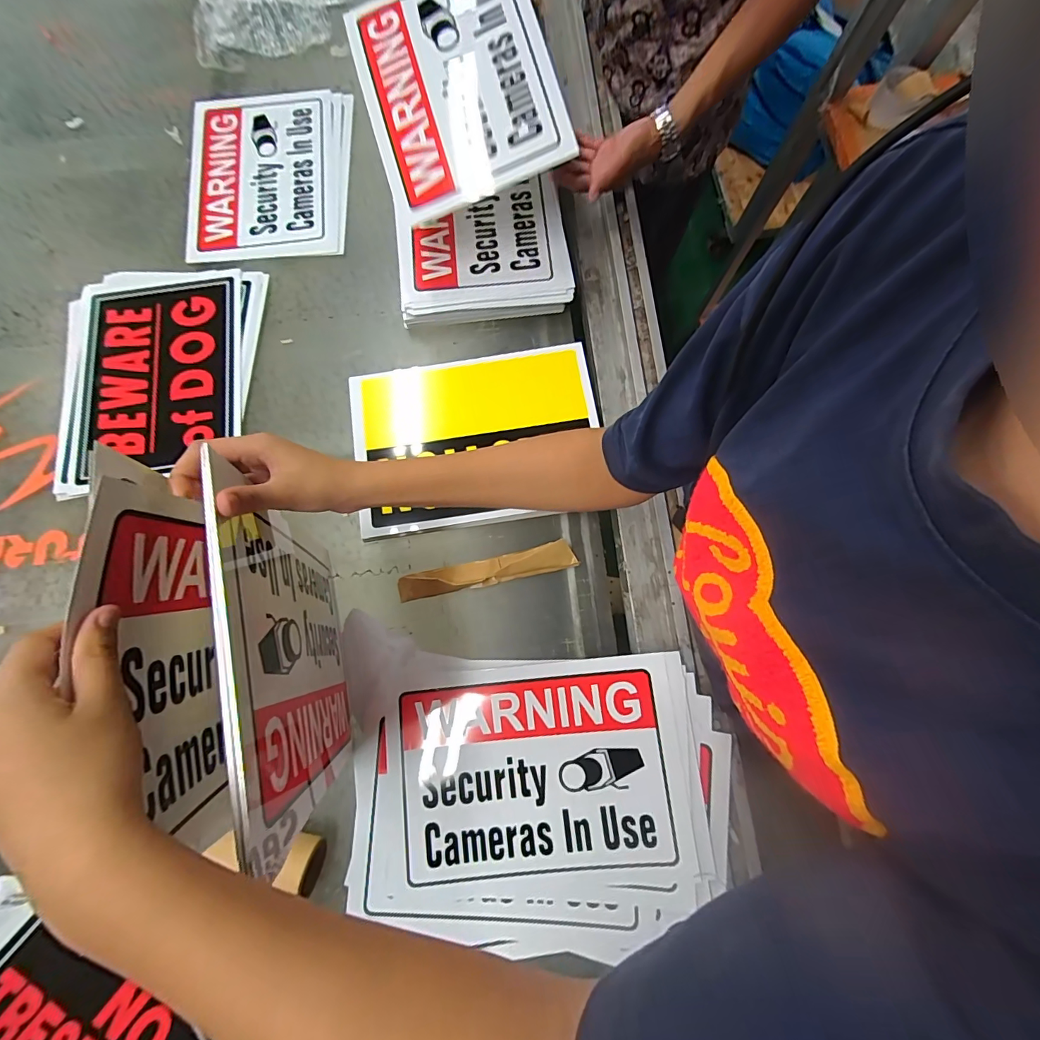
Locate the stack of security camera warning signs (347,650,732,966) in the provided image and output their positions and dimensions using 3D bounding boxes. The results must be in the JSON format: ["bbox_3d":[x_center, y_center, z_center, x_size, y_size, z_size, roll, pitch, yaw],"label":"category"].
[{"bbox_3d":[0.025,0.322,0.528,0.417,0.020,0.317,4,81,6],"label":"stack of security camera warning signs"}]

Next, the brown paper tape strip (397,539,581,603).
[{"bbox_3d":[-0.044,0.069,0.601,0.241,0.027,0.037,-12,77,-2],"label":"brown paper tape strip"}]

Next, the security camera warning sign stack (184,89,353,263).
[{"bbox_3d":[-0.440,-0.617,0.772,0.279,0.012,0.363,-3,76,1],"label":"security camera warning sign stack"}]

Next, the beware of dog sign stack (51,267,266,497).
[{"bbox_3d":[-0.567,-0.229,0.683,0.320,0.016,0.353,-4,76,0],"label":"beware of dog sign stack"}]

